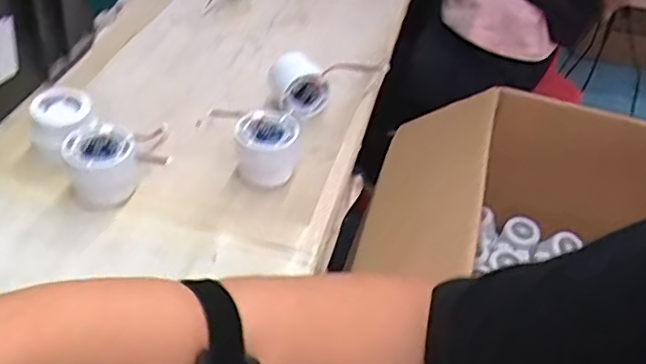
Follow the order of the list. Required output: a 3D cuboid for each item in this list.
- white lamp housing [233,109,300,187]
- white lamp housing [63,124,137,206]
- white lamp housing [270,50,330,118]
[{"bbox_3d":[-0.050,-0.032,0.560,0.051,0.046,0.052,3,42,-3],"label":"white lamp housing"},{"bbox_3d":[-0.183,-0.012,0.521,0.052,0.049,0.060,-9,44,-16],"label":"white lamp housing"},{"bbox_3d":[-0.023,-0.100,0.644,0.052,0.051,0.055,-9,44,-16],"label":"white lamp housing"}]

